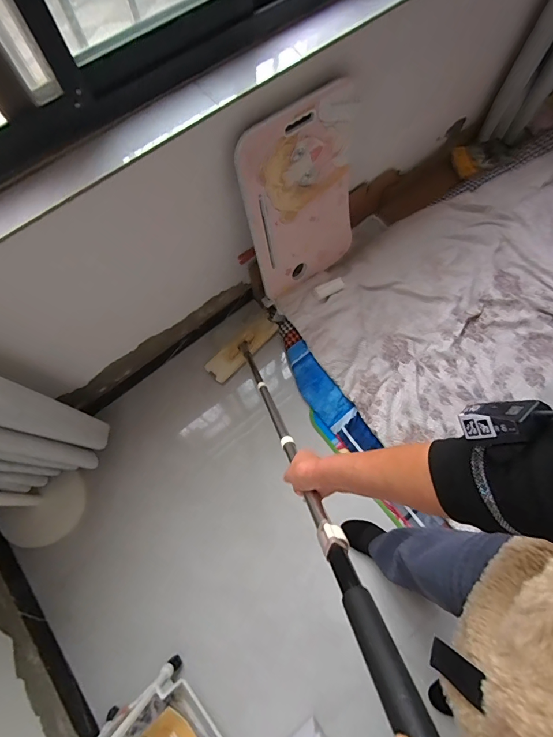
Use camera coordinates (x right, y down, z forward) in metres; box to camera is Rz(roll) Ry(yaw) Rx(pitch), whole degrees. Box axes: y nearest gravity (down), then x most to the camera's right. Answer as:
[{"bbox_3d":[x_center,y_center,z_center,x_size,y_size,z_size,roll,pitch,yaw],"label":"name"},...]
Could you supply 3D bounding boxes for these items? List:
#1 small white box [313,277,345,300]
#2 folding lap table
[{"bbox_3d":[0.192,-0.293,1.373,0.121,0.024,0.041,-29,72,-8],"label":"small white box"},{"bbox_3d":[0.087,-0.495,1.149,0.390,0.583,0.036,-35,60,-12],"label":"folding lap table"}]

